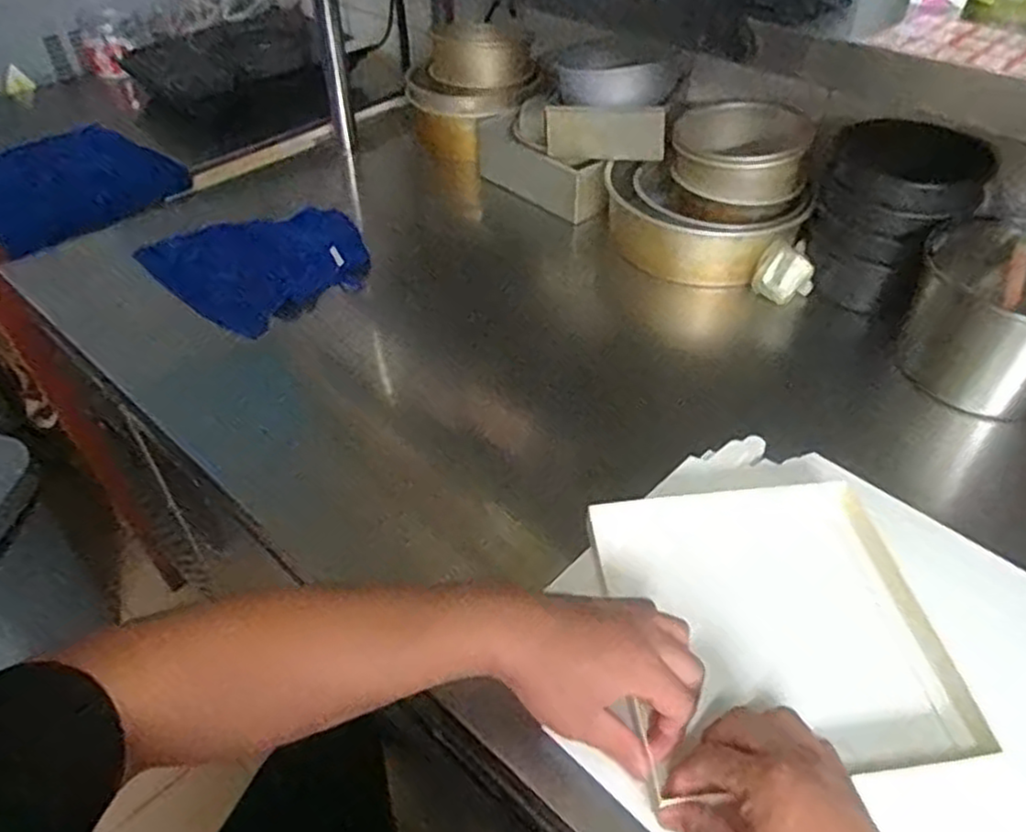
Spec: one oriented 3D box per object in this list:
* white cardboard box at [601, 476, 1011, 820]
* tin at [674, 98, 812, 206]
[{"bbox_3d":[0.191,0.142,0.530,0.235,0.041,0.218,-5,45,-4],"label":"white cardboard box"},{"bbox_3d":[0.279,-0.327,0.896,0.158,0.073,0.134,13,46,13],"label":"tin"}]

